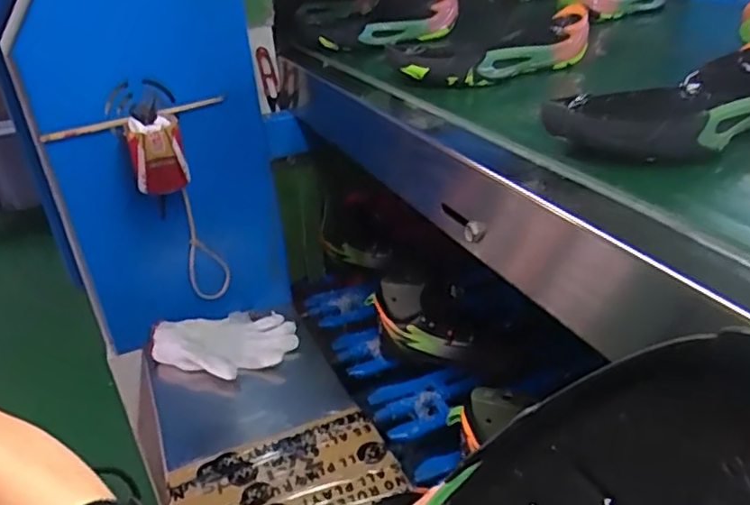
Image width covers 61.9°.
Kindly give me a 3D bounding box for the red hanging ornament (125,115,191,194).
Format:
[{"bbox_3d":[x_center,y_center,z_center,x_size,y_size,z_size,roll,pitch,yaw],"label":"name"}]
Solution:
[{"bbox_3d":[-0.277,-0.125,0.803,0.067,0.087,0.055,-8,26,-11],"label":"red hanging ornament"}]

